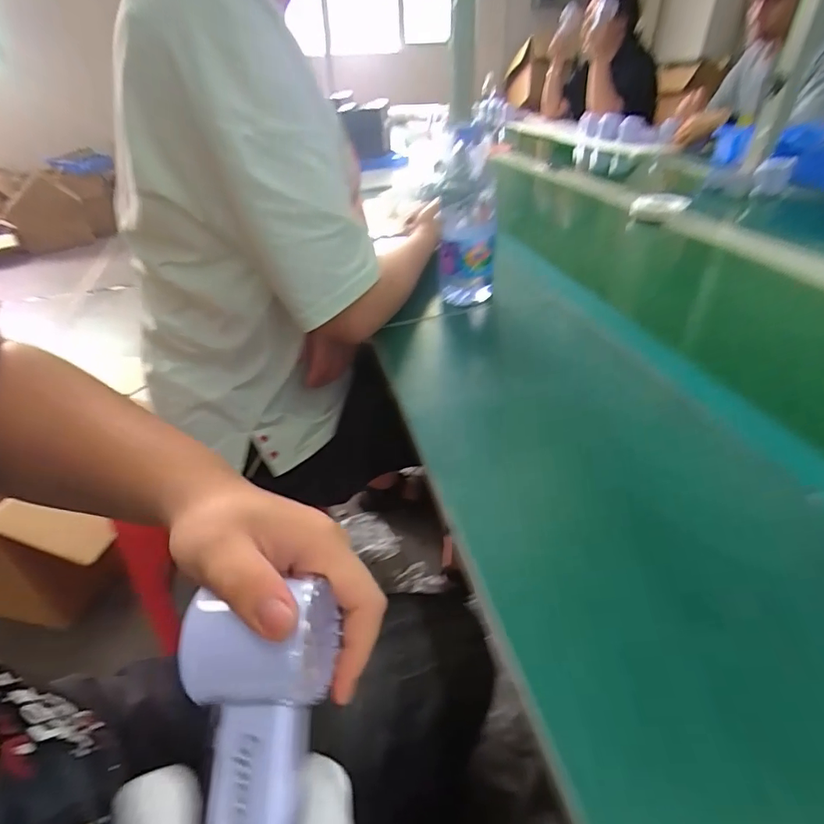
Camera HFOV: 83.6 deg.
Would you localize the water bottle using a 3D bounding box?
[{"bbox_3d":[0.065,-0.237,0.559,0.072,0.215,0.062,5,38,10],"label":"water bottle"}]

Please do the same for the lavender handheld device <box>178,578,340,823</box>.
[{"bbox_3d":[-0.067,0.149,0.221,0.066,0.054,0.117,-10,68,1],"label":"lavender handheld device"}]

